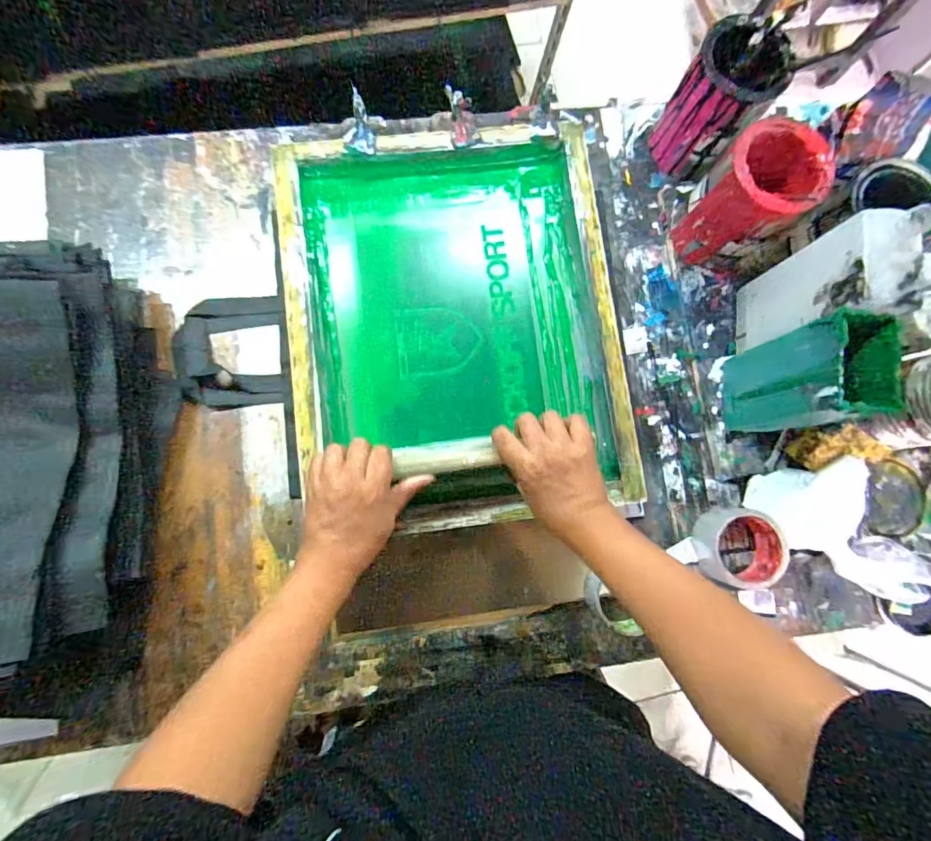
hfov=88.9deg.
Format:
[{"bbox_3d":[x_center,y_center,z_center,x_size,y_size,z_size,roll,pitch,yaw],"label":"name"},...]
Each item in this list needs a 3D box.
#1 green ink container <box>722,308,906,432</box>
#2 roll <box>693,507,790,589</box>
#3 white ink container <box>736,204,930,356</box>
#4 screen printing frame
[{"bbox_3d":[0.374,-0.045,0.525,0.071,0.177,0.099,-7,82,-4],"label":"green ink container"},{"bbox_3d":[0.332,0.154,0.578,0.091,0.055,0.089,0,82,-3],"label":"roll"},{"bbox_3d":[0.381,-0.138,0.523,0.057,0.223,0.097,7,81,-2],"label":"white ink container"},{"bbox_3d":[-0.013,-0.122,0.600,0.393,0.052,0.491,-7,82,-4],"label":"screen printing frame"}]

